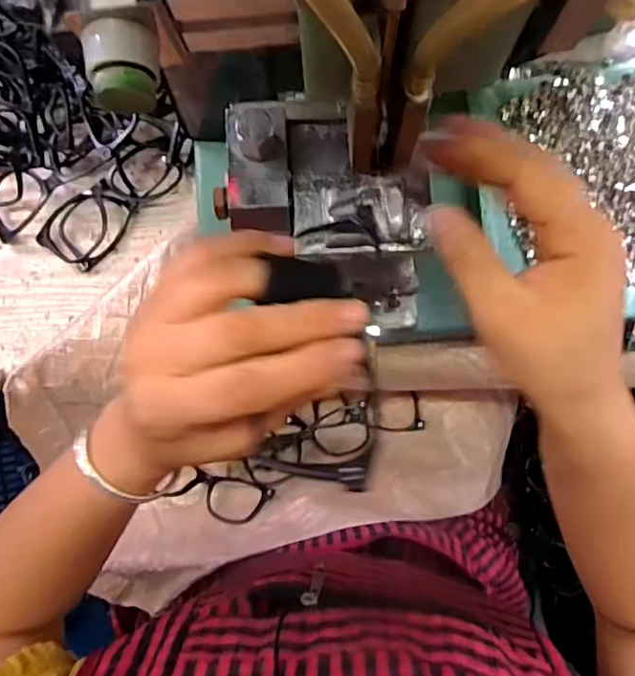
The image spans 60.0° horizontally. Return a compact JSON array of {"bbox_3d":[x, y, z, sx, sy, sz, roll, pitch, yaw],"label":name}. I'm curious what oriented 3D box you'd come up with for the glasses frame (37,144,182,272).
[{"bbox_3d":[-0.178,-0.117,0.471,0.135,0.017,0.058,-43,85,-1],"label":"glasses frame"}]

